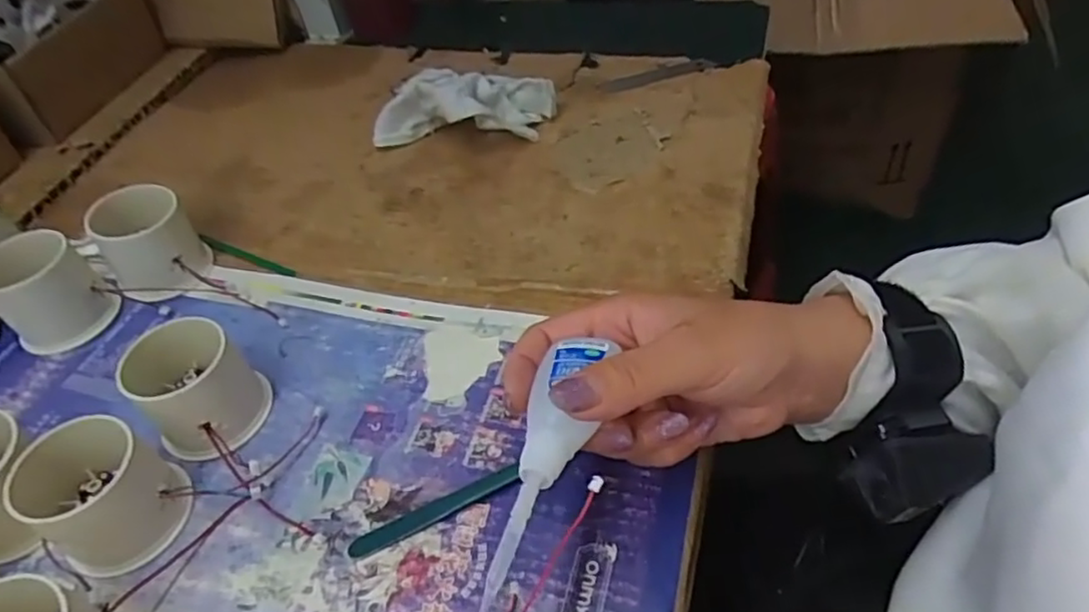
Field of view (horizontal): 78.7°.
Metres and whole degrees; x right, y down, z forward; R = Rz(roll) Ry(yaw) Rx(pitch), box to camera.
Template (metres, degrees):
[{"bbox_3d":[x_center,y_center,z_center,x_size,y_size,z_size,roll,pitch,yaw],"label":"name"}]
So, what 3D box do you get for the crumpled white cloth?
[{"bbox_3d":[-0.061,-0.153,0.501,0.124,0.048,0.070,10,50,15],"label":"crumpled white cloth"}]

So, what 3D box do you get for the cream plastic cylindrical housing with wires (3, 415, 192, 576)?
[{"bbox_3d":[-0.201,0.083,0.300,0.058,0.047,0.054,-3,47,4],"label":"cream plastic cylindrical housing with wires"}]

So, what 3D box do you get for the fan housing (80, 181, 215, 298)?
[{"bbox_3d":[-0.242,-0.037,0.408,0.048,0.056,0.049,-15,48,-7],"label":"fan housing"}]

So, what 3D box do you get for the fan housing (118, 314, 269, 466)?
[{"bbox_3d":[-0.174,0.041,0.334,0.058,0.049,0.054,-3,47,4],"label":"fan housing"}]

